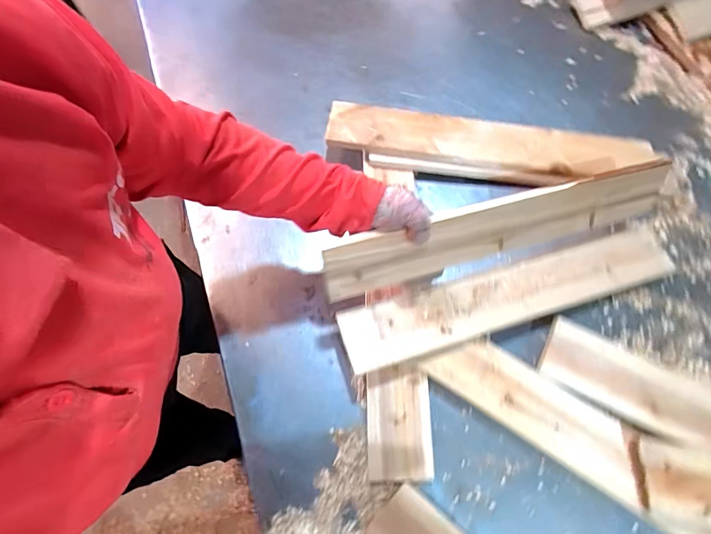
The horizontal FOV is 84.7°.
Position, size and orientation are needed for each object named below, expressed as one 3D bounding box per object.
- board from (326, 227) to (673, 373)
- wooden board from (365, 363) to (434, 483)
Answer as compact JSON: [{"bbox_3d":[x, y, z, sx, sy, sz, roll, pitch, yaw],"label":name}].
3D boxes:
[{"bbox_3d":[0.214,0.038,0.527,0.470,0.018,0.078,-14,69,-11],"label":"board"},{"bbox_3d":[0.055,0.194,0.490,0.079,0.018,0.132,-2,68,0],"label":"wooden board"}]

